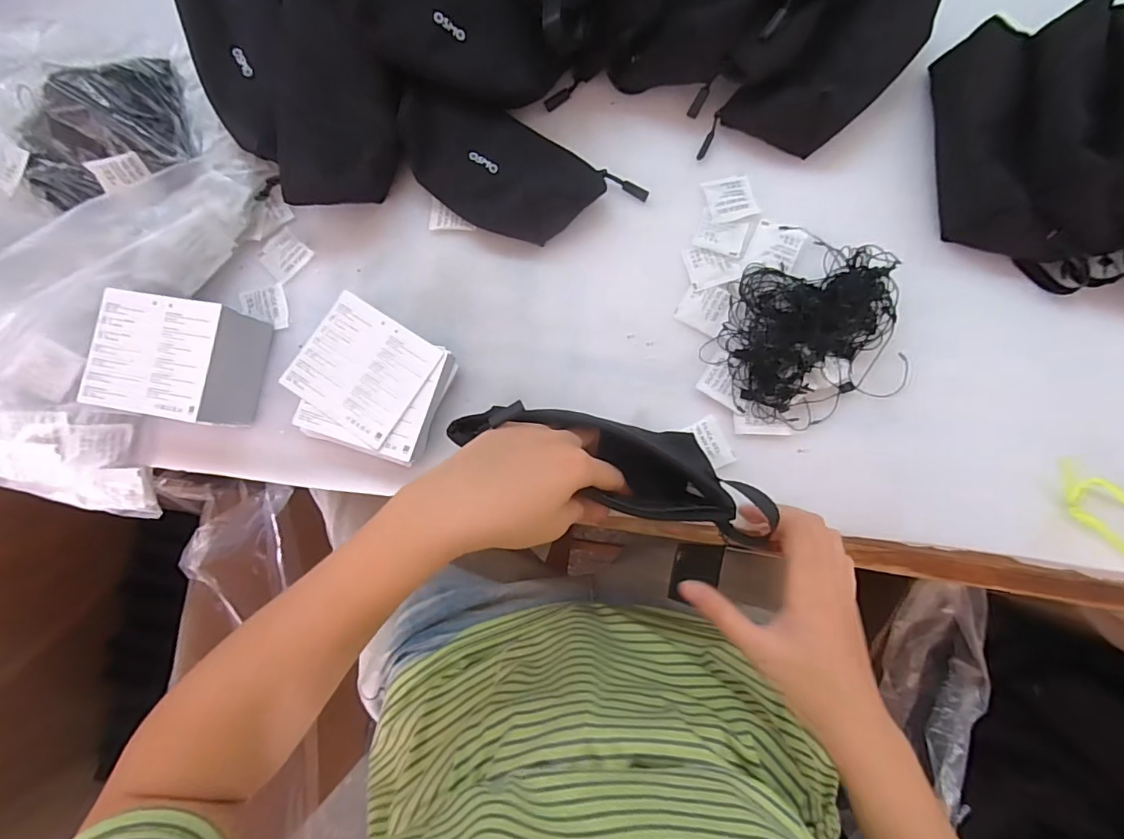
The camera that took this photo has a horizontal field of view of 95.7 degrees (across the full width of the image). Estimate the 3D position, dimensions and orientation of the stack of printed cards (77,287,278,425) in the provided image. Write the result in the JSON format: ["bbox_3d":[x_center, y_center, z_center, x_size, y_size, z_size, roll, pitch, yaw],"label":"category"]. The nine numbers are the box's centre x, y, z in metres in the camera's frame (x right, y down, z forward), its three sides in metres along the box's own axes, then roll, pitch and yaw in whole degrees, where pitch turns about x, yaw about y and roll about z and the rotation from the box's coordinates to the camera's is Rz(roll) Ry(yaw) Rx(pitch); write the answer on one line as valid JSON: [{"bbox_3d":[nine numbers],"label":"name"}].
[{"bbox_3d":[-0.302,-0.045,0.408,0.098,0.065,0.089,9,83,6],"label":"stack of printed cards"}]

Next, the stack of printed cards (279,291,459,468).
[{"bbox_3d":[-0.151,-0.030,0.407,0.117,0.031,0.109,17,84,7],"label":"stack of printed cards"}]

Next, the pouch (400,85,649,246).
[{"bbox_3d":[-0.041,-0.203,0.415,0.194,0.047,0.095,31,86,8],"label":"pouch"}]

